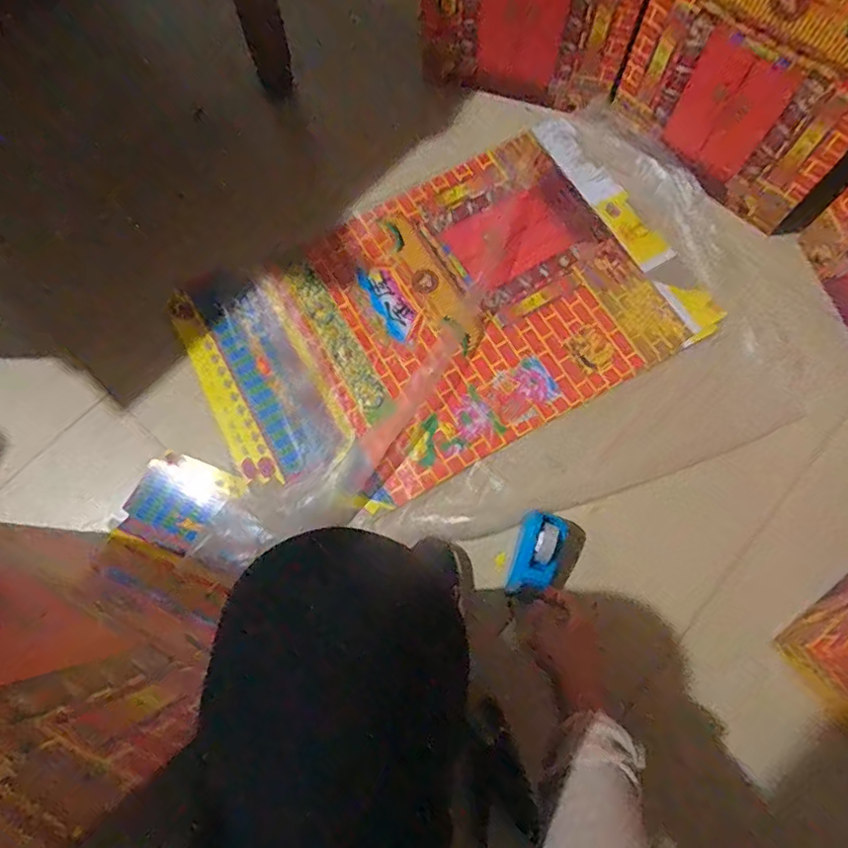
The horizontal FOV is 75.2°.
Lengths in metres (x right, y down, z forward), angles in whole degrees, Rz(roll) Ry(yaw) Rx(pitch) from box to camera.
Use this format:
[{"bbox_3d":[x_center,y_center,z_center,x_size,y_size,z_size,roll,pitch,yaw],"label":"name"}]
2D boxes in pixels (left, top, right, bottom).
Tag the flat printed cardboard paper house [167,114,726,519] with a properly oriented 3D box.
[{"bbox_3d":[0.028,-0.165,0.810,0.695,0.036,0.431,-28,76,-6],"label":"flat printed cardboard paper house"}]

